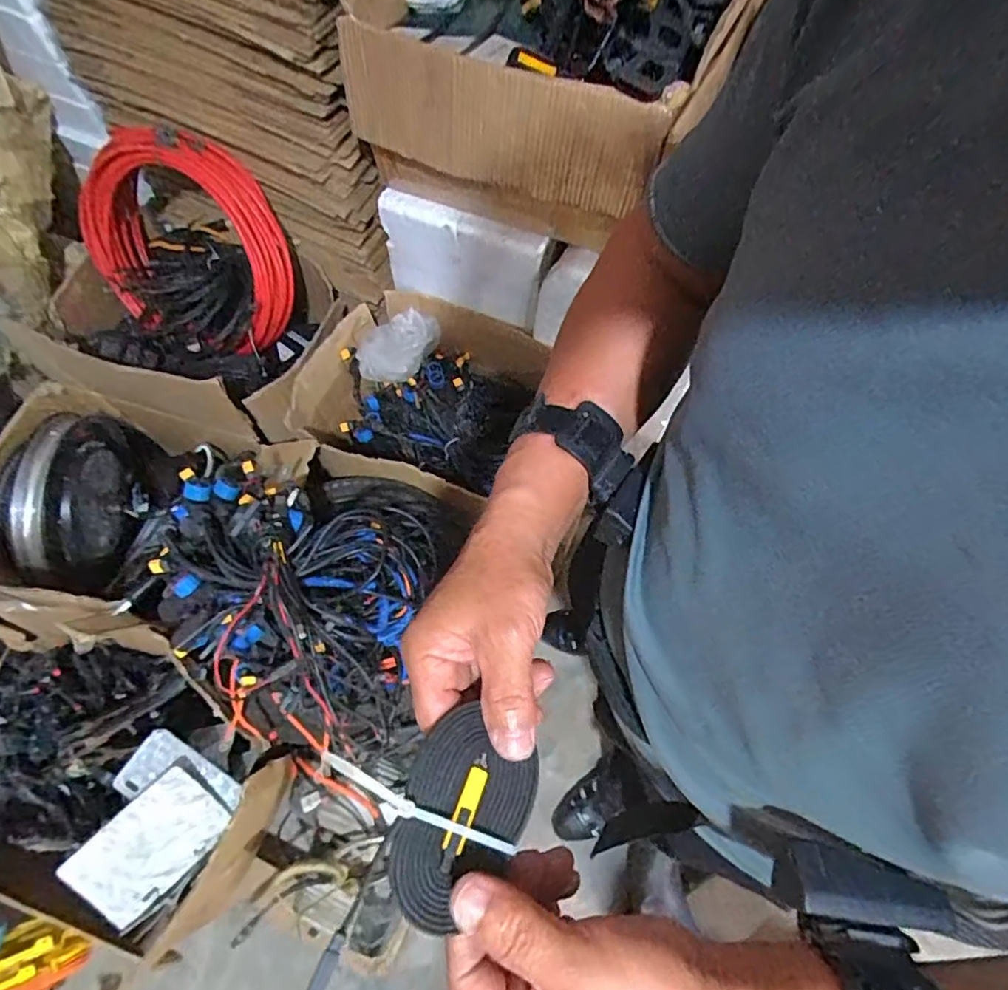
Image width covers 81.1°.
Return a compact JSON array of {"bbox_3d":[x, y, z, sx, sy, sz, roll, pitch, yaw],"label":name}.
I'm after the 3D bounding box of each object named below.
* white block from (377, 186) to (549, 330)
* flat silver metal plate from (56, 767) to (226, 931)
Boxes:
[{"bbox_3d":[-0.070,-0.394,1.002,0.278,0.179,0.035,20,68,8],"label":"white block"},{"bbox_3d":[-0.487,0.480,0.807,0.193,0.012,0.121,-41,99,-12],"label":"flat silver metal plate"}]

